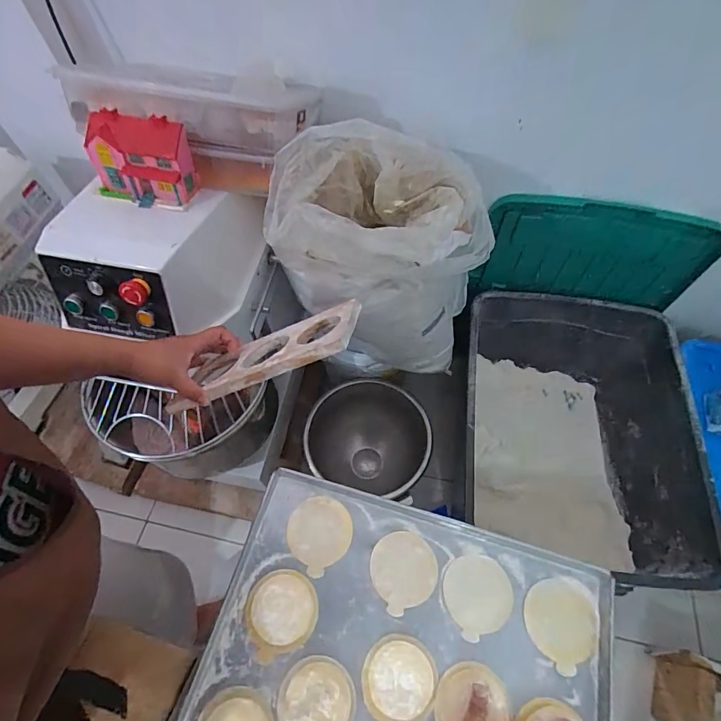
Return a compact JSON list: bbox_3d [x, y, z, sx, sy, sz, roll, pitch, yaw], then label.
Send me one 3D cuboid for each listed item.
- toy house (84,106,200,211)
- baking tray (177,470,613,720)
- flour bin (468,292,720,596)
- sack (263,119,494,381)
[{"bbox_3d":[-0.340,-0.306,0.639,0.159,0.094,0.085,12,62,7],"label":"toy house"},{"bbox_3d":[0.003,0.448,0.358,0.406,0.026,0.608,14,62,9],"label":"baking tray"},{"bbox_3d":[0.525,0.211,1.098,0.552,0.383,0.661,6,61,4],"label":"flour bin"},{"bbox_3d":[0.032,-0.179,0.838,0.366,0.521,0.258,-10,61,-5],"label":"sack"}]

